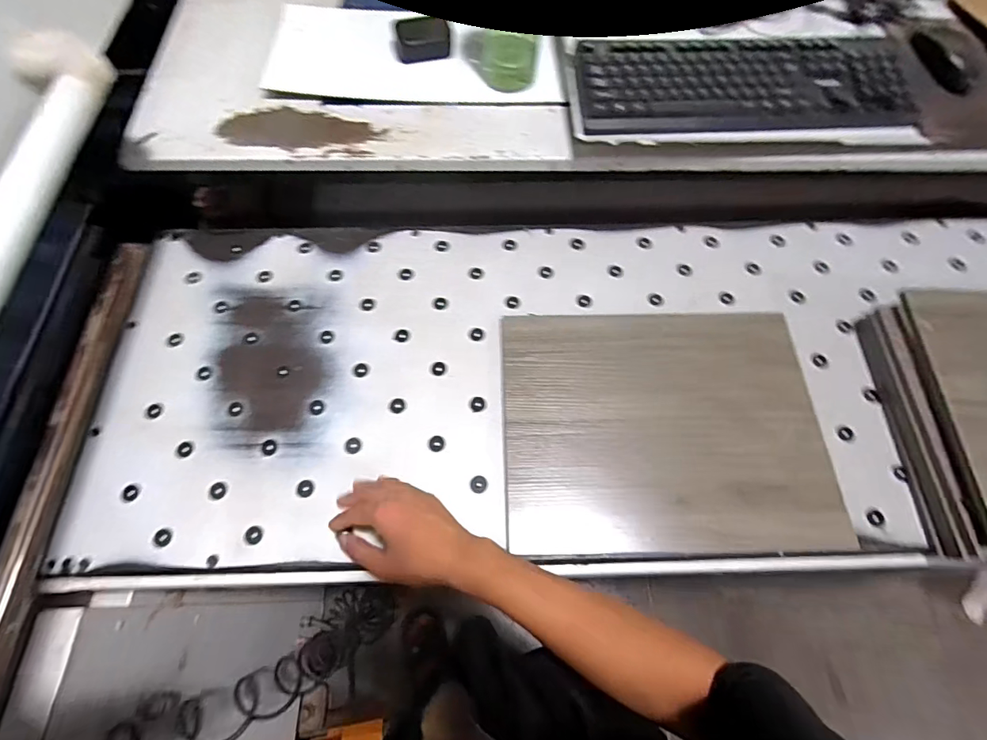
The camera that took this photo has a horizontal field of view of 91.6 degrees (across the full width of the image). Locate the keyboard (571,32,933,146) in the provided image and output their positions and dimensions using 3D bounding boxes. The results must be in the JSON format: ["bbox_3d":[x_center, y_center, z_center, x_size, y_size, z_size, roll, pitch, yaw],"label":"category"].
[{"bbox_3d":[0.315,-0.363,0.605,0.425,0.034,0.165,0,77,-3],"label":"keyboard"}]

